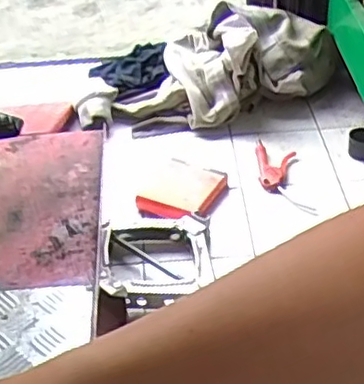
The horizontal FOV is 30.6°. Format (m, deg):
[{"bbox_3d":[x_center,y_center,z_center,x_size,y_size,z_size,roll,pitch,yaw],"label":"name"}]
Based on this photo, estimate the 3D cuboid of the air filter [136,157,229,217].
[{"bbox_3d":[0.003,-0.006,1.319,0.142,0.023,0.184,12,41,20],"label":"air filter"}]

